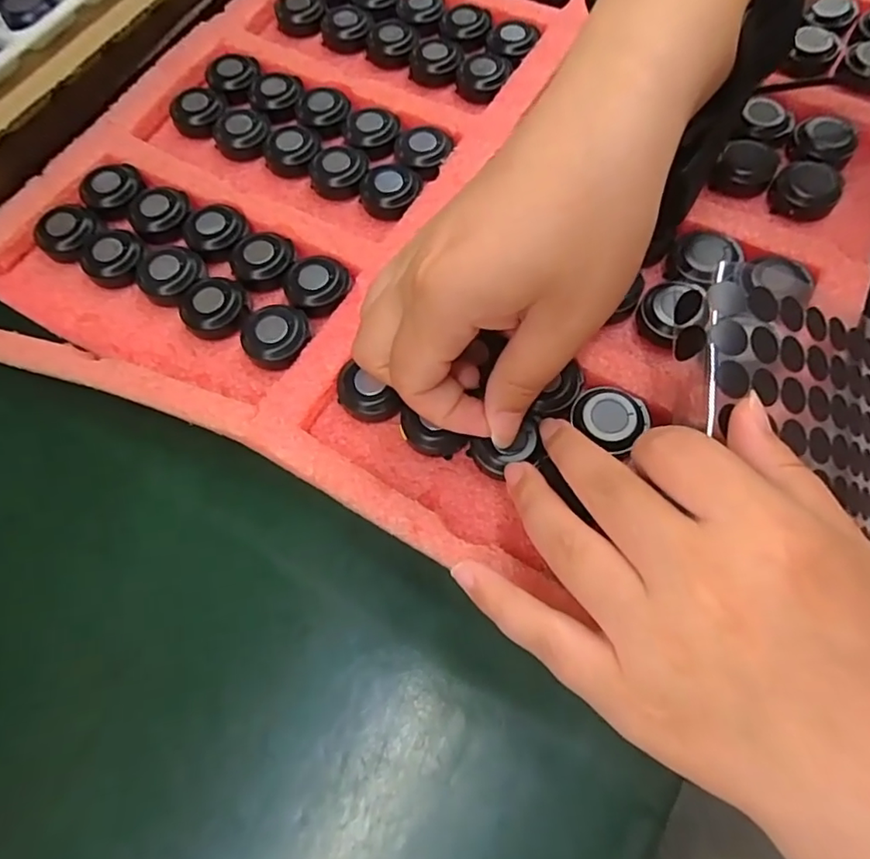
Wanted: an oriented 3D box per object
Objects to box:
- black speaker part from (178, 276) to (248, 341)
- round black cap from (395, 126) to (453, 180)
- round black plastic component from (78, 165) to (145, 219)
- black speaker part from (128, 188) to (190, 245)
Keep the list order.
[{"bbox_3d":[-0.103,-0.057,0.265,0.030,0.010,0.028,-10,67,-2],"label":"black speaker part"},{"bbox_3d":[-0.004,-0.144,0.297,0.026,0.009,0.031,-22,68,-7],"label":"round black cap"},{"bbox_3d":[-0.167,-0.124,0.293,0.030,0.008,0.031,-1,67,2],"label":"round black plastic component"},{"bbox_3d":[-0.138,-0.109,0.287,0.029,0.009,0.028,-1,67,2],"label":"black speaker part"}]

